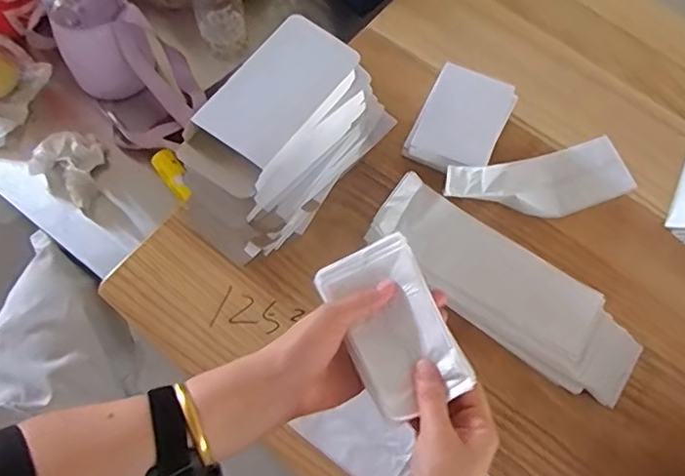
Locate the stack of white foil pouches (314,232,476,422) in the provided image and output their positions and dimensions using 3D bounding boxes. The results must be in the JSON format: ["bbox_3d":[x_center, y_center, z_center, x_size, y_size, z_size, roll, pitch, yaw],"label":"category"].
[{"bbox_3d":[0.040,0.068,0.455,0.077,0.022,0.134,-23,70,-11],"label":"stack of white foil pouches"}]

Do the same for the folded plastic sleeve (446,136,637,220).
[{"bbox_3d":[0.227,-0.067,0.647,0.229,0.032,0.081,-7,68,-18],"label":"folded plastic sleeve"}]

